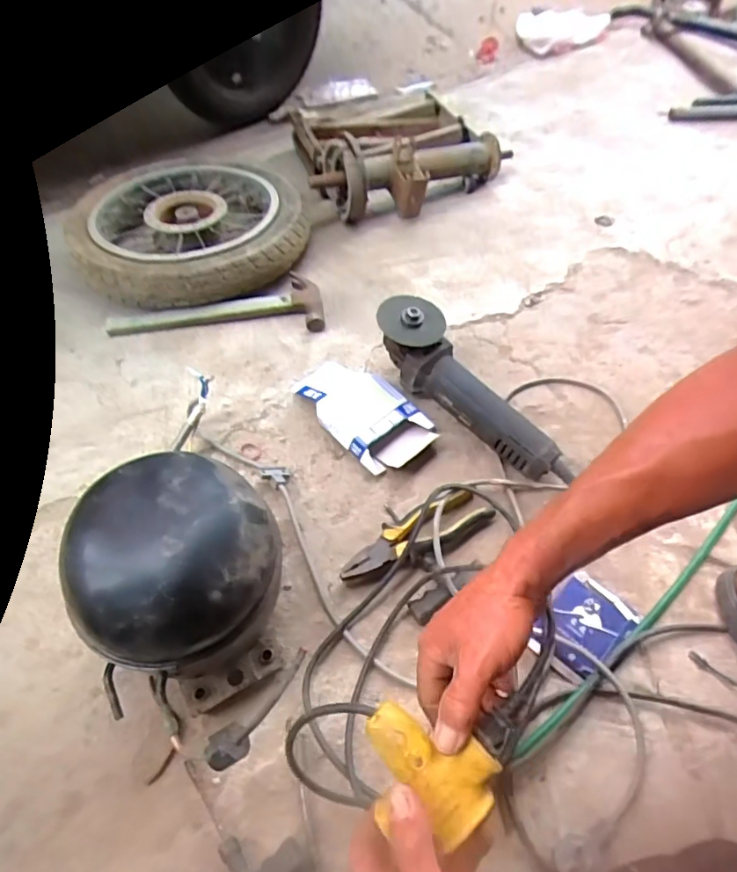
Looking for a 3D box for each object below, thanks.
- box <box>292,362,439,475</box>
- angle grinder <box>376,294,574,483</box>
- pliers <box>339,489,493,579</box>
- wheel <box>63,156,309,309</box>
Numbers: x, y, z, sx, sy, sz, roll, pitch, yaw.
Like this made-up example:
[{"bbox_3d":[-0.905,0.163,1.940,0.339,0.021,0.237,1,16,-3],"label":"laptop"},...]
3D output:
[{"bbox_3d":[-0.010,-0.037,0.726,0.106,0.034,0.195,-33,64,-22],"label":"box"},{"bbox_3d":[0.122,-0.052,0.694,0.085,0.103,0.303,-30,65,-21],"label":"angle grinder"},{"bbox_3d":[0.053,0.115,0.623,0.190,0.026,0.055,-22,60,-17],"label":"pliers"},{"bbox_3d":[-0.289,-0.371,0.924,0.351,0.071,0.373,2,57,-2],"label":"wheel"}]

